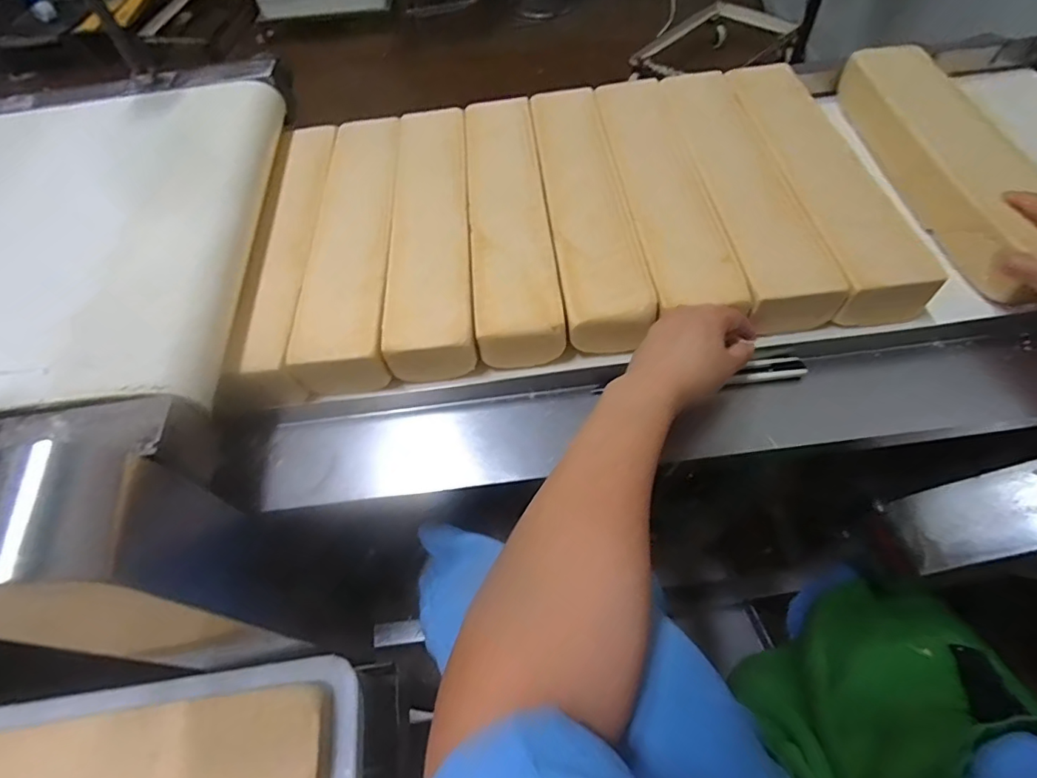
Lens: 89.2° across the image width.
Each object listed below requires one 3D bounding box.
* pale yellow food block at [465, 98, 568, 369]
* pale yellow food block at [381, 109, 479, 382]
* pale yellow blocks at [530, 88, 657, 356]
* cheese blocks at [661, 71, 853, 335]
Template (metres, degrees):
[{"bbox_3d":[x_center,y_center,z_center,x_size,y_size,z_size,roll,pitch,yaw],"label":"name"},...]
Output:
[{"bbox_3d":[-0.010,-0.178,0.543,0.079,0.055,0.363,-7,56,0],"label":"pale yellow food block"},{"bbox_3d":[-0.091,-0.170,0.544,0.087,0.048,0.356,-6,56,0],"label":"pale yellow food block"},{"bbox_3d":[0.066,-0.192,0.540,0.076,0.053,0.359,-5,56,1],"label":"pale yellow blocks"},{"bbox_3d":[0.217,-0.211,0.540,0.076,0.057,0.352,-7,56,0],"label":"cheese blocks"}]

